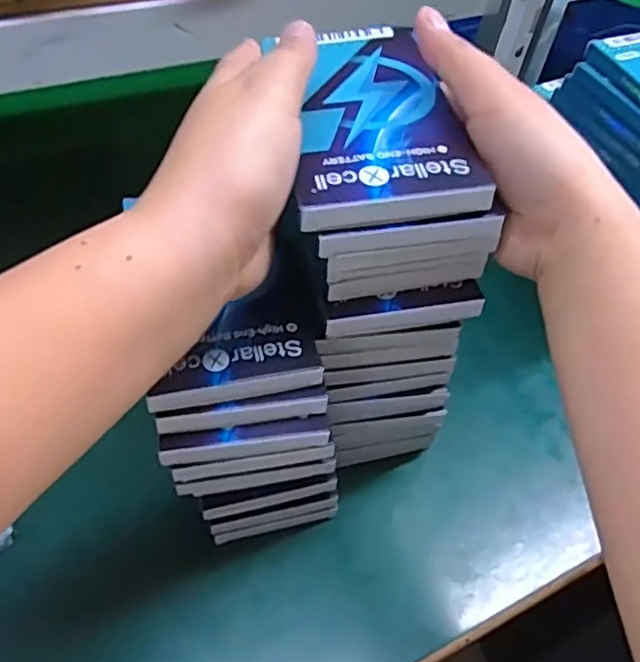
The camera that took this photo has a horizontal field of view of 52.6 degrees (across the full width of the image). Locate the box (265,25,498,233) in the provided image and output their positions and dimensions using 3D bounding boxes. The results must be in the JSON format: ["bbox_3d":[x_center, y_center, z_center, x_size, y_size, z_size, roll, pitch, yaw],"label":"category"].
[{"bbox_3d":[0.019,-0.094,0.287,0.075,0.016,0.131,-6,51,-11],"label":"box"}]

